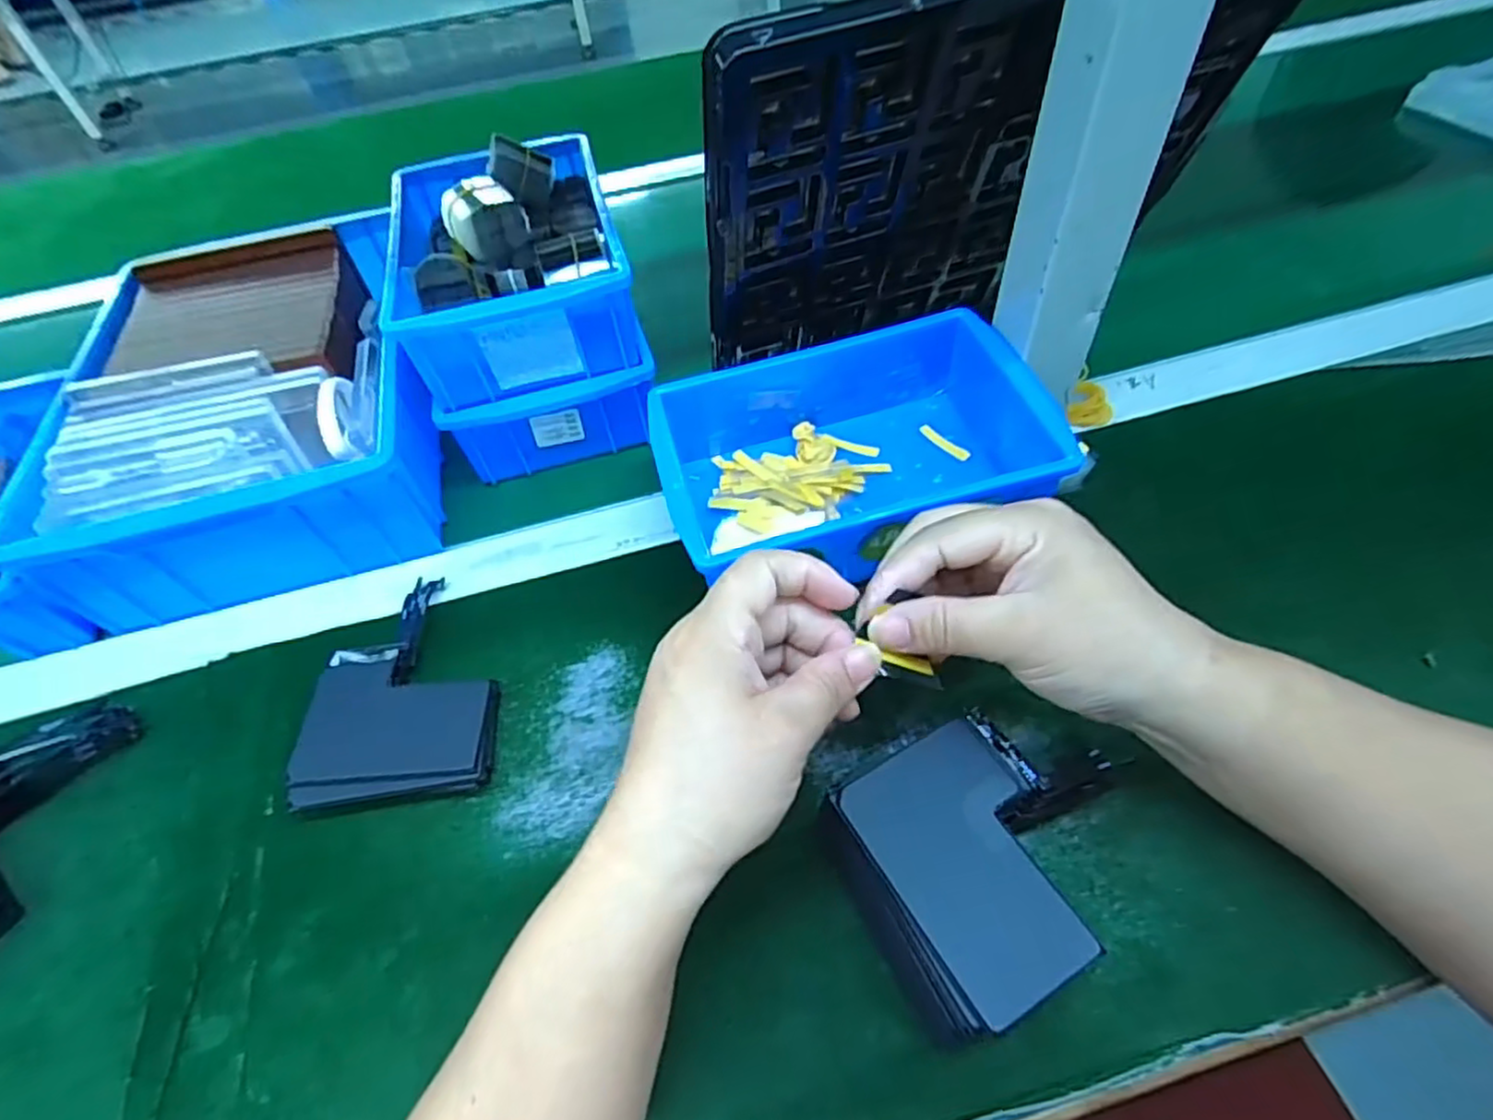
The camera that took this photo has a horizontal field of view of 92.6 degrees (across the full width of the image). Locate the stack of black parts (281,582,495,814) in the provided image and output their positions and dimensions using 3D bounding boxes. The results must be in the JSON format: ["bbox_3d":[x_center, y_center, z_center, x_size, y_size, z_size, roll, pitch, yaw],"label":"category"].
[{"bbox_3d":[-0.169,0.061,0.360,0.085,0.022,0.123,-9,51,-1],"label":"stack of black parts"}]

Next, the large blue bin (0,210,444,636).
[{"bbox_3d":[-0.312,-0.108,0.469,0.191,0.083,0.293,-14,51,-5],"label":"large blue bin"}]

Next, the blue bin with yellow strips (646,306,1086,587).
[{"bbox_3d":[0.056,-0.057,0.400,0.201,0.071,0.139,-14,51,-5],"label":"blue bin with yellow strips"}]

